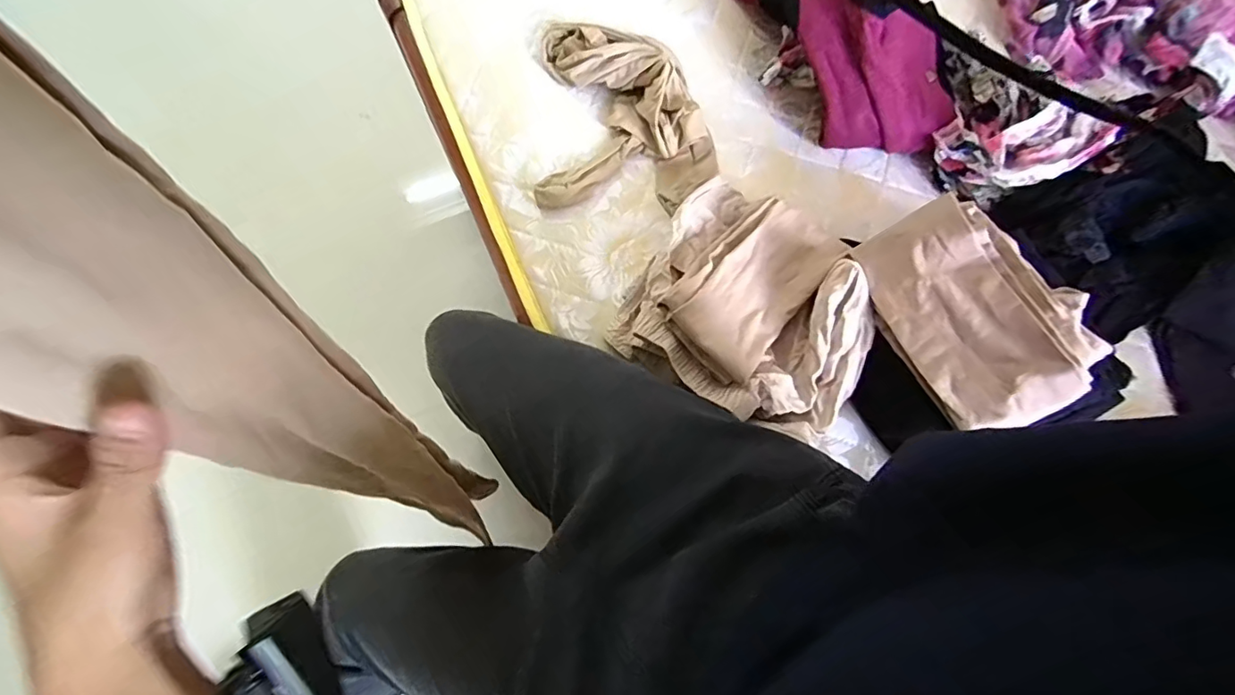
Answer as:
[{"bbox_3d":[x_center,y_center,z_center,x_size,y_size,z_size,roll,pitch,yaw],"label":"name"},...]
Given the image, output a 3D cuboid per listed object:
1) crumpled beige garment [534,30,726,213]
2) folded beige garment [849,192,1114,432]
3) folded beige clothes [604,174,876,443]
[{"bbox_3d":[0.013,-0.291,0.662,0.212,0.066,0.245,0,72,0],"label":"crumpled beige garment"},{"bbox_3d":[0.321,-0.034,0.489,0.133,0.030,0.204,-33,70,22],"label":"folded beige garment"},{"bbox_3d":[0.144,-0.045,0.563,0.237,0.100,0.220,32,74,10],"label":"folded beige clothes"}]

